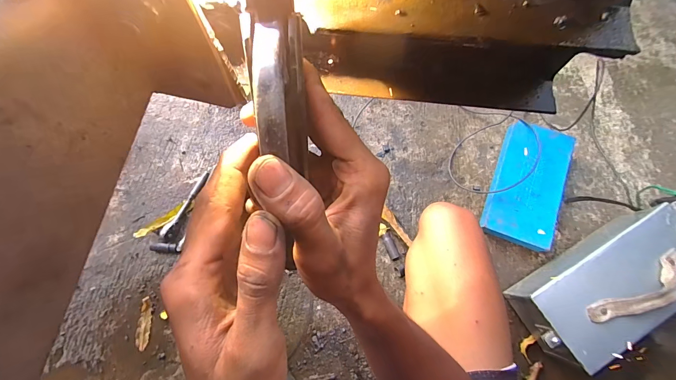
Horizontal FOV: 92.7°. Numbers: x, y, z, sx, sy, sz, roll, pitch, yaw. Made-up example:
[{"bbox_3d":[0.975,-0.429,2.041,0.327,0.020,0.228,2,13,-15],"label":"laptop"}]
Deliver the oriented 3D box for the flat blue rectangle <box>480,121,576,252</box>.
[{"bbox_3d":[0.484,-0.012,0.805,0.180,0.063,0.300,21,77,6],"label":"flat blue rectangle"}]

